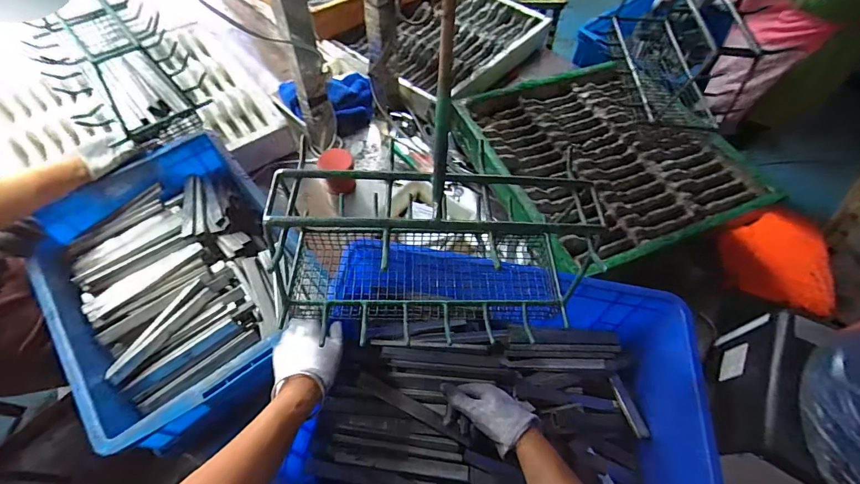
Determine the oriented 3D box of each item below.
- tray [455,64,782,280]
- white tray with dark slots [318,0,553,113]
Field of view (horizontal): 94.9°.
[{"bbox_3d":[0.397,-0.217,0.925,0.571,0.068,0.551,-19,61,-14],"label":"tray"},{"bbox_3d":[0.048,-0.605,1.164,0.412,0.049,0.565,40,65,20],"label":"white tray with dark slots"}]

